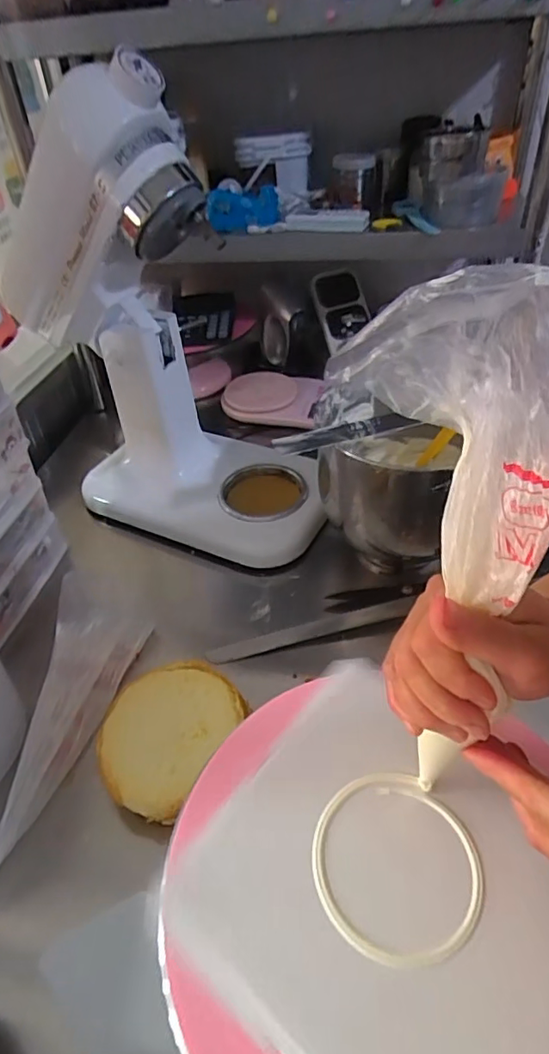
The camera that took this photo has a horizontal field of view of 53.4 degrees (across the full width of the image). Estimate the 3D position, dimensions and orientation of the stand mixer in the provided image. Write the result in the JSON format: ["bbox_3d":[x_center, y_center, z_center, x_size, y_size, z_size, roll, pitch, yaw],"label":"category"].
[{"bbox_3d":[-0.122,-0.239,0.691,0.393,0.499,0.215,17,45,22],"label":"stand mixer"}]

